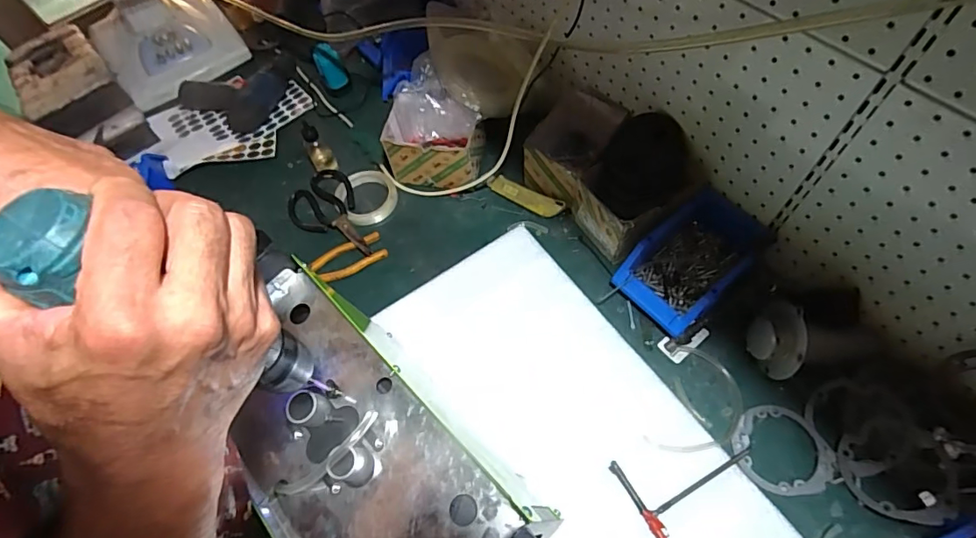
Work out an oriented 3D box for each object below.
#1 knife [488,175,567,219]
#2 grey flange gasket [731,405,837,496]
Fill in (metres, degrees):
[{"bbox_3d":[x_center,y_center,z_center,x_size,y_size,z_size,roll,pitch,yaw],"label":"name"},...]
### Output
[{"bbox_3d":[0.058,-0.114,0.774,0.126,0.021,0.033,29,66,18],"label":"knife"},{"bbox_3d":[0.346,0.211,0.578,0.109,0.004,0.099,-4,61,2],"label":"grey flange gasket"}]

